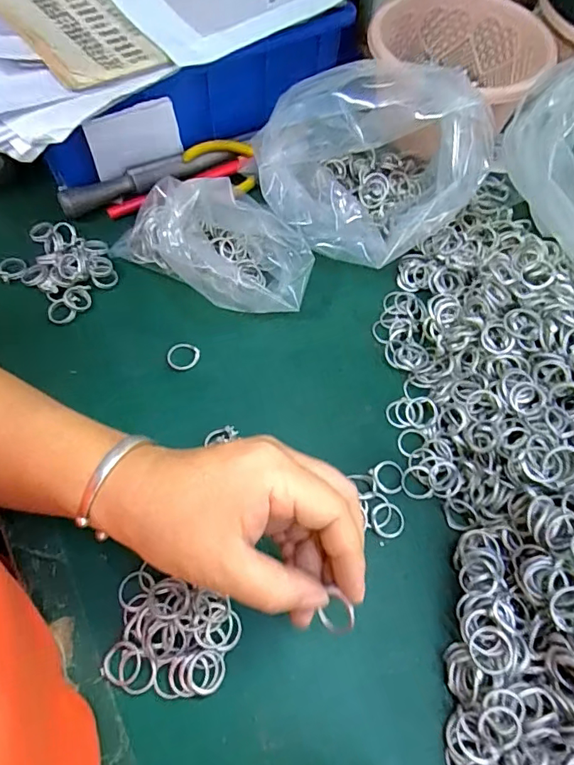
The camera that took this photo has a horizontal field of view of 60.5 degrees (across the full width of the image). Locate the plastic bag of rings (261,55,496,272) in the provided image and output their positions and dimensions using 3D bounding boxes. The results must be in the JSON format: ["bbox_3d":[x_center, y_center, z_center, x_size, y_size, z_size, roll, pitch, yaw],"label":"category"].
[{"bbox_3d":[0.064,-0.159,0.371,0.166,0.106,0.115,-20,65,-12],"label":"plastic bag of rings"}]

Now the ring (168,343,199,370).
[{"bbox_3d":[-0.075,-0.020,0.355,0.023,0.004,0.020,1,62,-2],"label":"ring"}]

